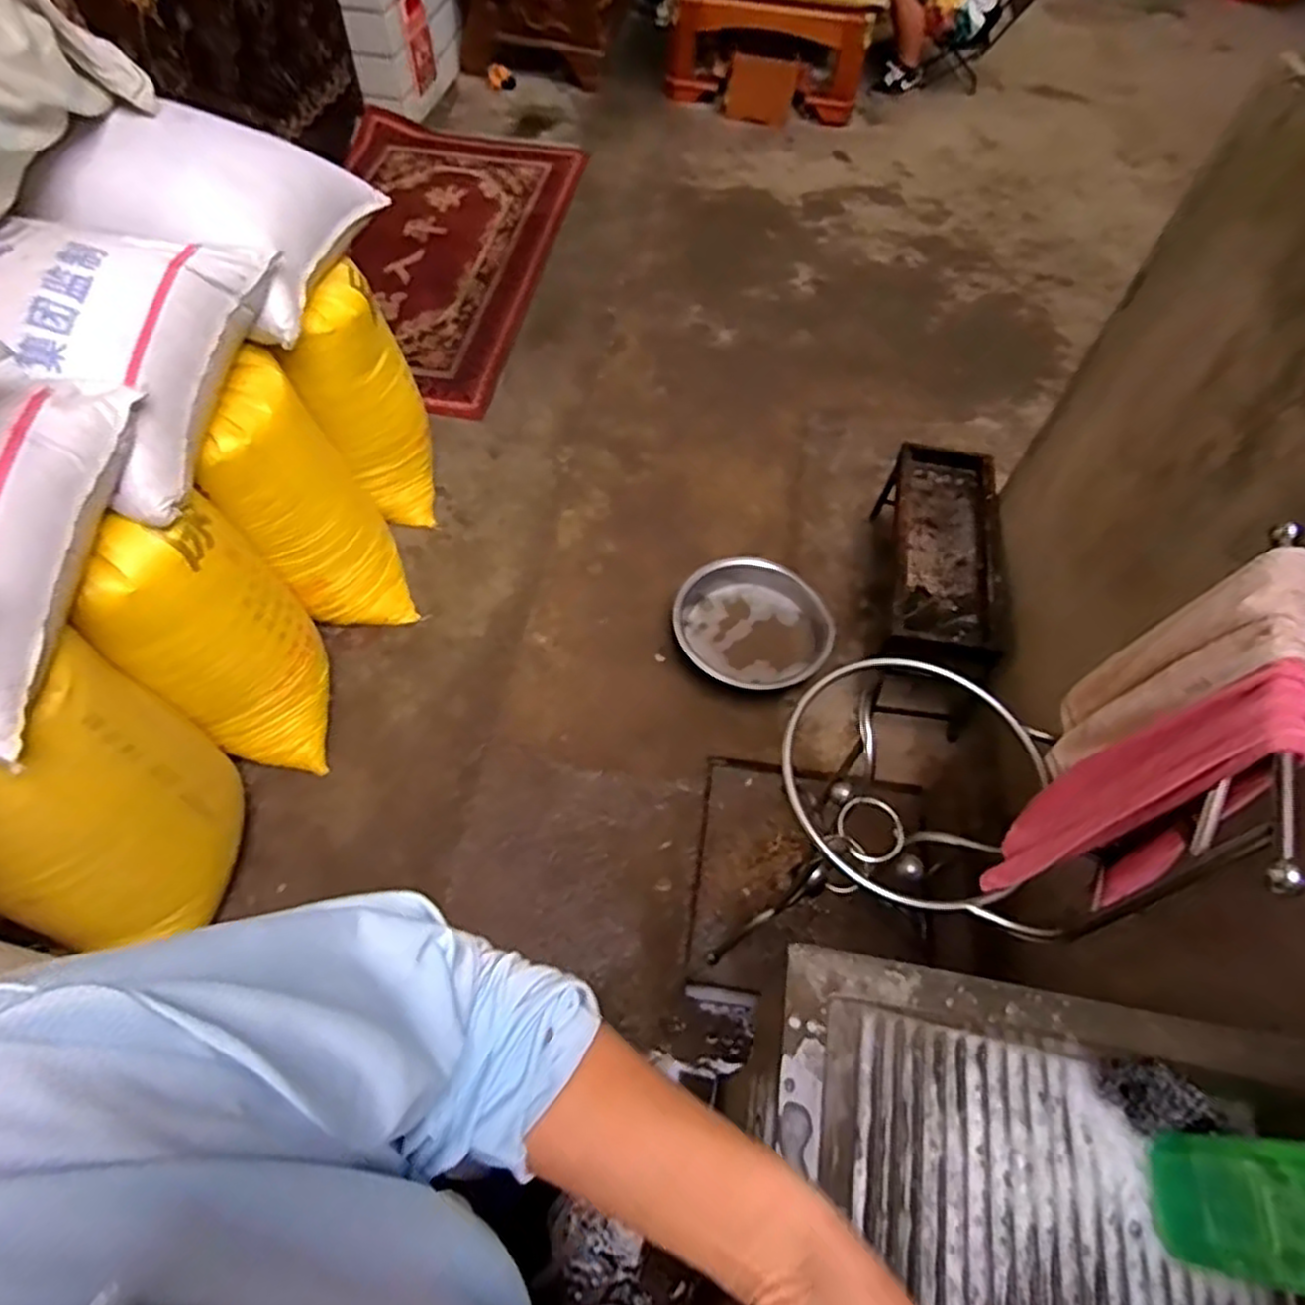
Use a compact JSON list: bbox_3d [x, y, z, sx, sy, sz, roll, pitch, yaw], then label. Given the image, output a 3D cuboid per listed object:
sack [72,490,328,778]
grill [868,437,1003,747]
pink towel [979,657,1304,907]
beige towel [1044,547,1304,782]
[{"bbox_3d":[-0.796,-0.027,1.406,0.203,0.638,0.318,-2,57,-3],"label":"sack"},{"bbox_3d":[0.672,-0.191,1.785,0.246,0.284,0.695,11,57,5],"label":"grill"},{"bbox_3d":[0.488,0.156,0.746,0.095,0.392,0.133,32,61,17],"label":"pink towel"},{"bbox_3d":[0.548,0.035,0.785,0.067,0.327,0.148,26,60,14],"label":"beige towel"}]

